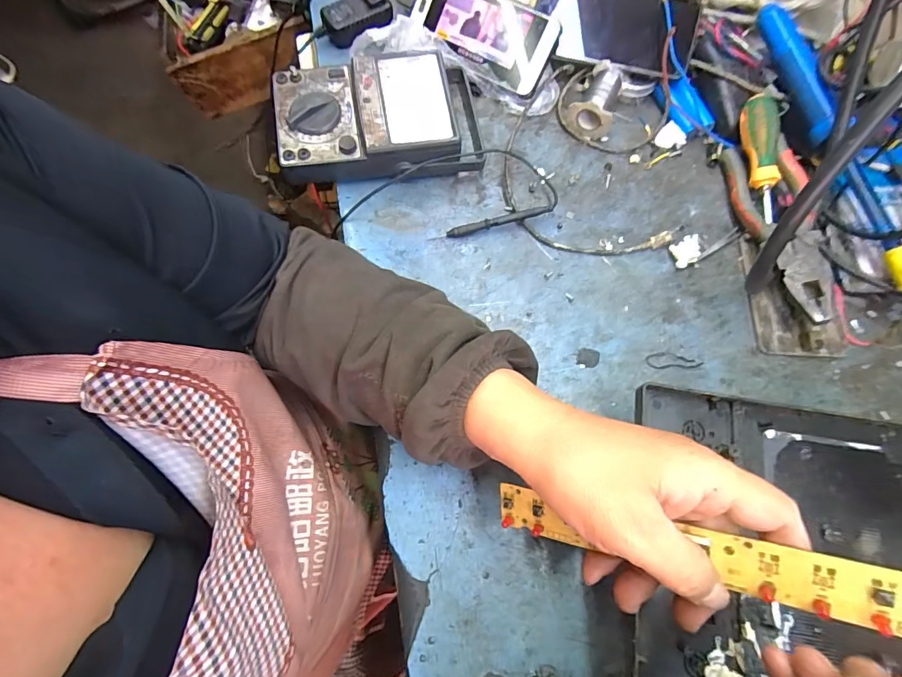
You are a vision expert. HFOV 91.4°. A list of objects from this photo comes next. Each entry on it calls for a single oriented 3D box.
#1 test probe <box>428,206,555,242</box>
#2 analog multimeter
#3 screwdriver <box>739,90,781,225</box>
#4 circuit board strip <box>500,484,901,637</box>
[{"bbox_3d":[0.037,-0.108,0.414,0.114,0.015,0.009,-12,72,-5],"label":"test probe"},{"bbox_3d":[-0.067,-0.213,0.429,0.190,0.048,0.119,-10,72,-5],"label":"analog multimeter"},{"bbox_3d":[0.294,-0.172,0.417,0.022,0.031,0.117,-6,89,-3],"label":"screwdriver"},{"bbox_3d":[0.135,0.116,0.236,0.235,0.004,0.029,2,97,32],"label":"circuit board strip"}]

